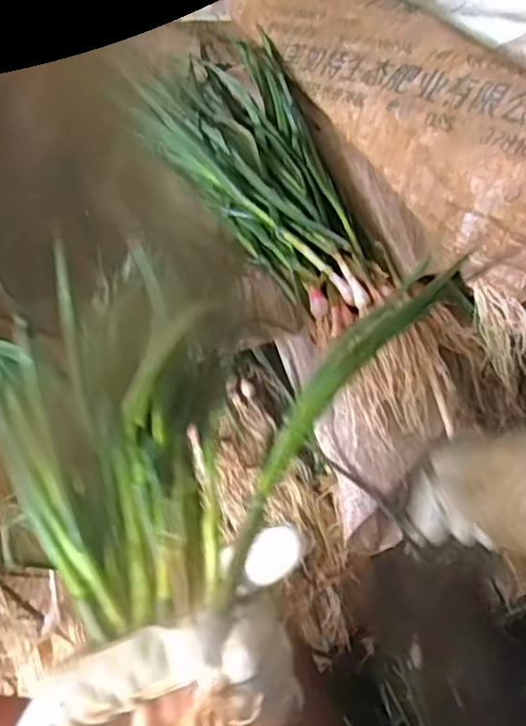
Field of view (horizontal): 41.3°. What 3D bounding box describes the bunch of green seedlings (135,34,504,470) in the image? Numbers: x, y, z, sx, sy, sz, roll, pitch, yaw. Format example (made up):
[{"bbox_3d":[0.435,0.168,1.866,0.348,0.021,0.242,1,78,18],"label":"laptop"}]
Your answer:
[{"bbox_3d":[0.018,-0.135,0.587,0.147,0.097,0.481,-23,59,-17],"label":"bunch of green seedlings"}]

